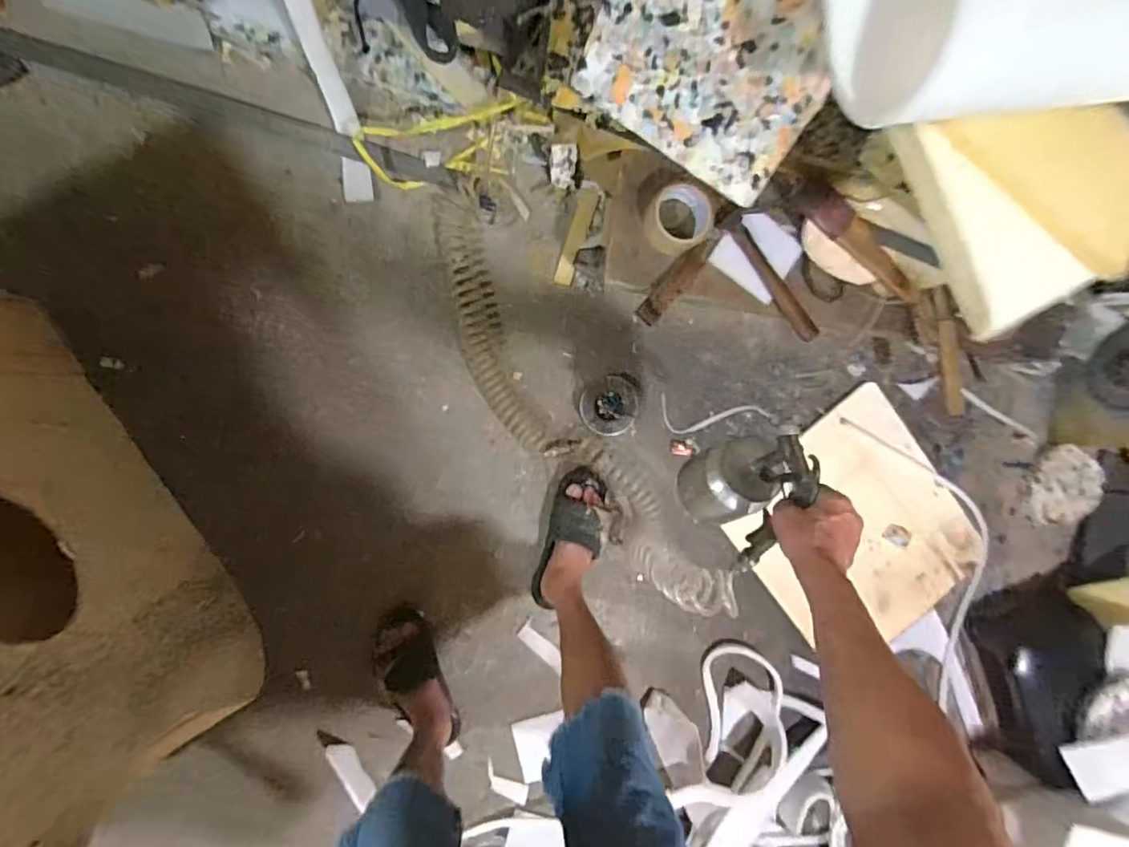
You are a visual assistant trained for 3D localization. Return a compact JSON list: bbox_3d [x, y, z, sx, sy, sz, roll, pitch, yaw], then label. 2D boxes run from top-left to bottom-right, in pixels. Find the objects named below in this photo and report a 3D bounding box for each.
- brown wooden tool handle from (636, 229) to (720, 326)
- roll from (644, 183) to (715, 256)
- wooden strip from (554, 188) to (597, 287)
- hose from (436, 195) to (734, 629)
[{"bbox_3d":[0.178,-0.233,0.923,0.040,0.026,0.179,40,88,-8],"label":"brown wooden tool handle"},{"bbox_3d":[0.173,-0.308,0.892,0.091,0.039,0.095,0,94,-7],"label":"roll"},{"bbox_3d":[0.023,-0.343,1.088,0.034,0.014,0.177,16,92,-8],"label":"wooden strip"},{"bbox_3d":[-0.013,-0.018,1.082,0.180,0.067,0.856,-36,97,-4],"label":"hose"}]

